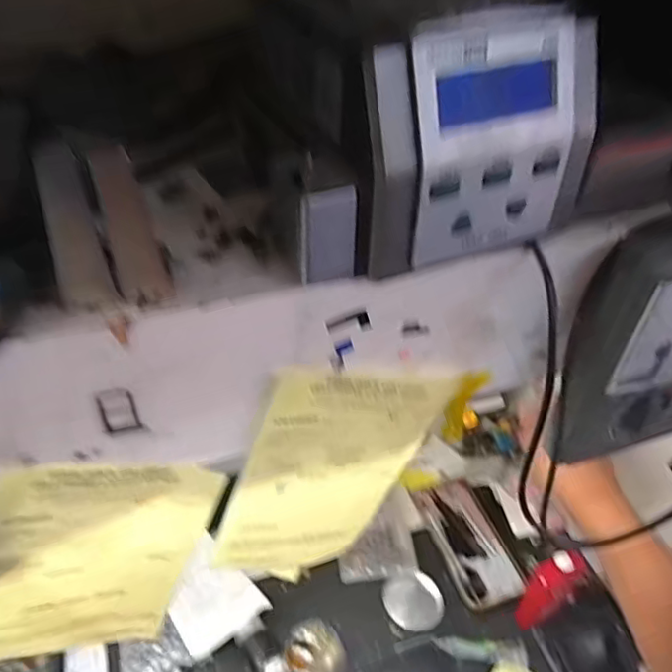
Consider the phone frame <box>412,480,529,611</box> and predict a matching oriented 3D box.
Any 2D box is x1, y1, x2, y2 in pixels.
[{"bbox_3d":[0.164,0.250,0.735,0.081,0.017,0.164,-11,43,-15],"label":"phone frame"}]

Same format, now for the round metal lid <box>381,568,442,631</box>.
[{"bbox_3d":[0.088,0.300,0.681,0.065,0.014,0.062,1,41,-1],"label":"round metal lid"}]

